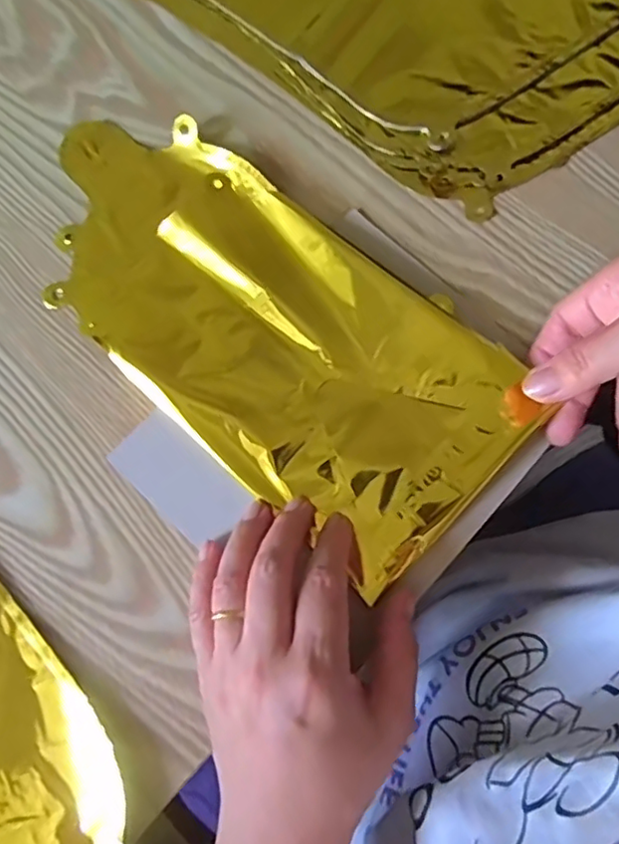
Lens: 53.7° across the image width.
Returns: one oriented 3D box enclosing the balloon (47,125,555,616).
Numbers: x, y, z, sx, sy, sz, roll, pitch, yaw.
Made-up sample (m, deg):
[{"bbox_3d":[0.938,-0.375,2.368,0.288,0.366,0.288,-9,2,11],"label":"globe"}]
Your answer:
[{"bbox_3d":[-0.029,-0.057,0.327,0.287,0.014,0.135,41,81,11],"label":"balloon"}]

